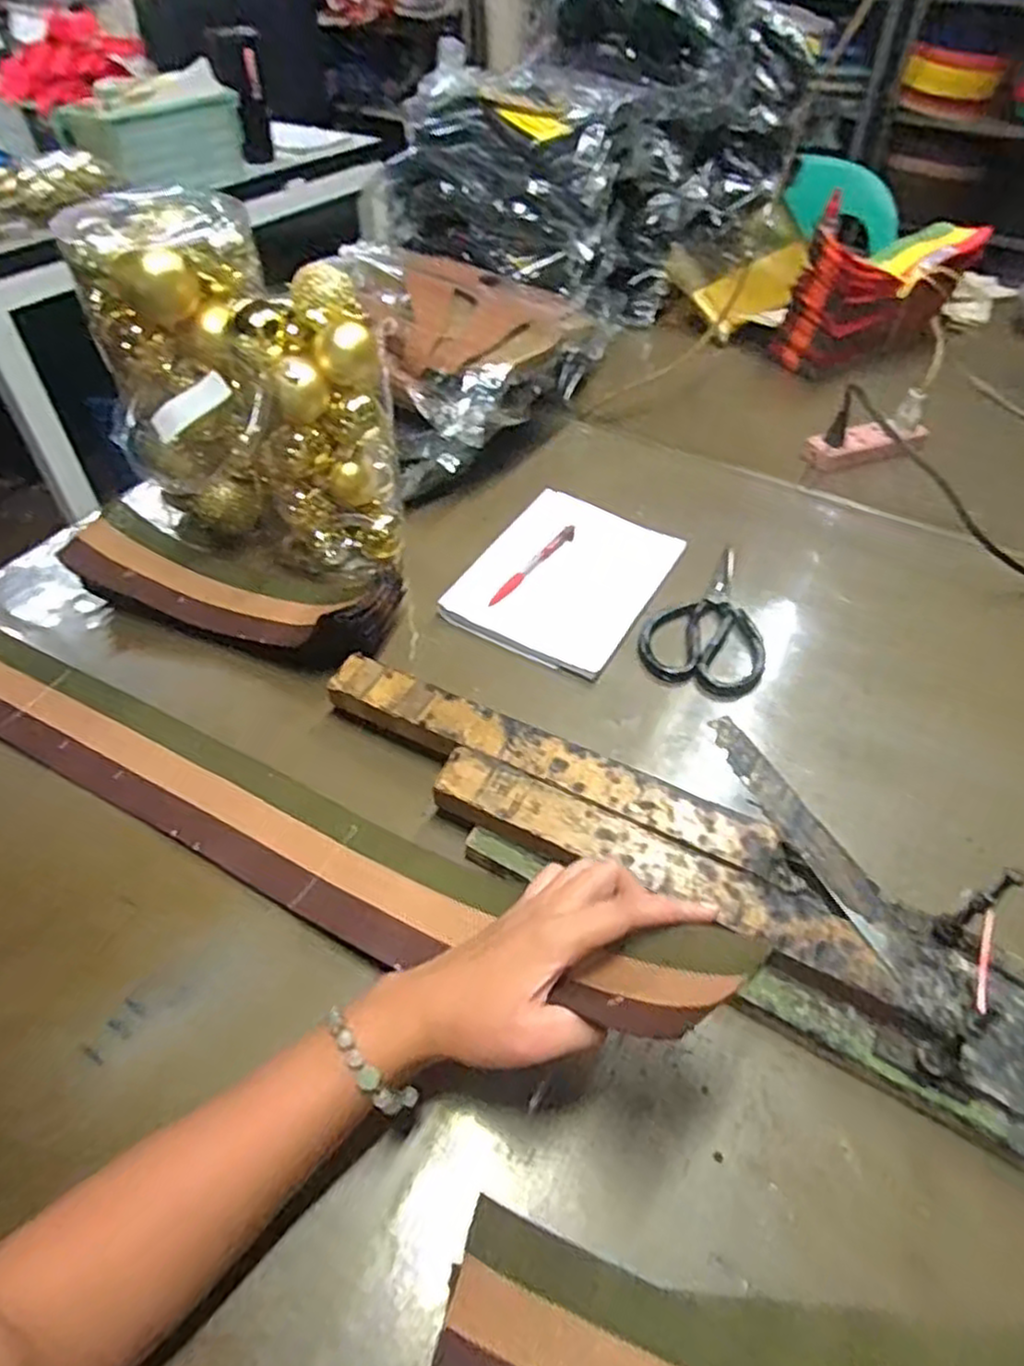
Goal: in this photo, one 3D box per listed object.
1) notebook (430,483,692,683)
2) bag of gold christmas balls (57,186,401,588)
[{"bbox_3d":[0.052,-0.099,0.674,0.153,0.014,0.204,27,55,15],"label":"notebook"},{"bbox_3d":[-0.213,-0.227,0.615,0.191,0.267,0.160,-21,51,-18],"label":"bag of gold christmas balls"}]

